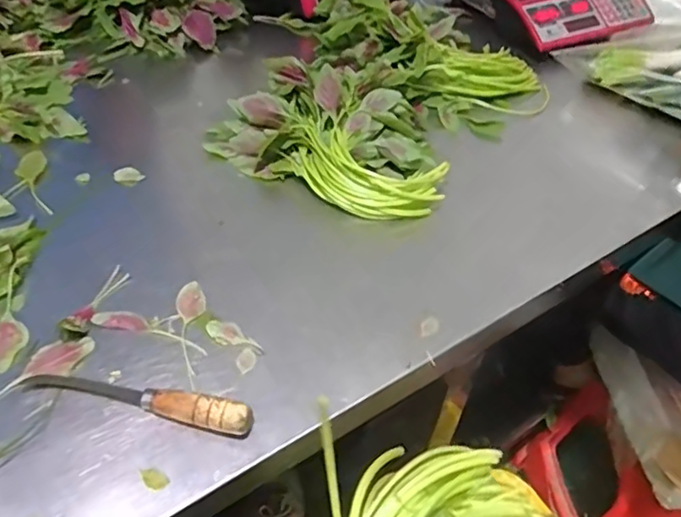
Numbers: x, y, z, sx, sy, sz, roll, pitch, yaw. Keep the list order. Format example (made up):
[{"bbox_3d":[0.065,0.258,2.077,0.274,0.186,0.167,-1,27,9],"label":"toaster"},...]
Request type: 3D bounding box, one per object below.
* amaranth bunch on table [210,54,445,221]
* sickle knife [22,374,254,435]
[{"bbox_3d":[-0.010,-0.166,0.761,0.309,0.098,0.181,19,47,14],"label":"amaranth bunch on table"},{"bbox_3d":[-0.177,0.120,0.511,0.204,0.028,0.022,12,46,6],"label":"sickle knife"}]

